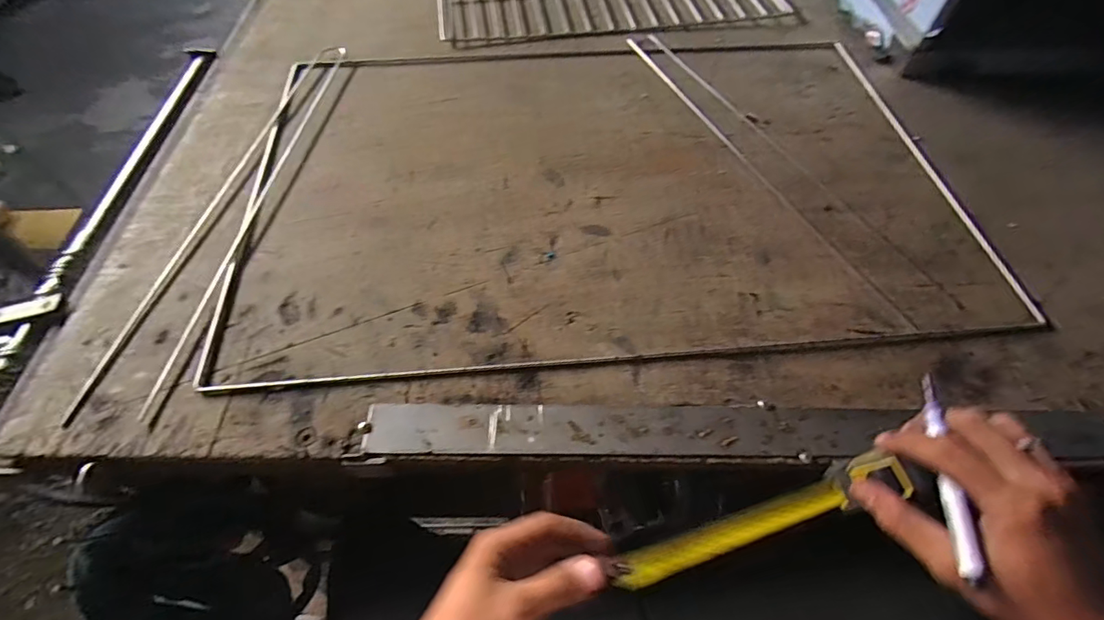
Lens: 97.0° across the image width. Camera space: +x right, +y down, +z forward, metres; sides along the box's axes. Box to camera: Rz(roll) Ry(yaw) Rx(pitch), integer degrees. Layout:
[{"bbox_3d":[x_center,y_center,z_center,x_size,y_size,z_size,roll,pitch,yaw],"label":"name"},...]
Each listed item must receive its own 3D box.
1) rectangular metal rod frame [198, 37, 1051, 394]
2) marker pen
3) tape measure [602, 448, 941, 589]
[{"bbox_3d":[0.069,-0.201,0.654,0.913,0.010,0.590,-4,58,-3],"label":"rectangular metal rod frame"},{"bbox_3d":[0.248,0.098,0.308,0.008,0.010,0.122,9,61,6],"label":"marker pen"},{"bbox_3d":[0.145,0.153,0.348,0.215,0.064,0.032,-21,59,0],"label":"tape measure"}]

